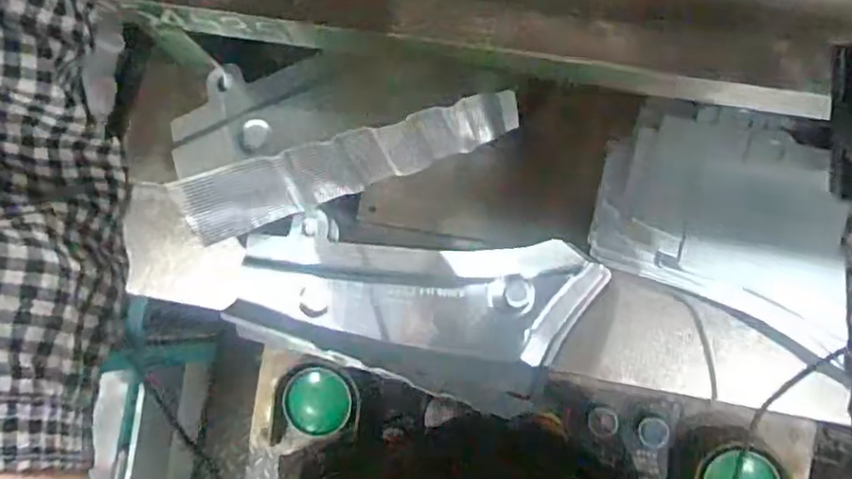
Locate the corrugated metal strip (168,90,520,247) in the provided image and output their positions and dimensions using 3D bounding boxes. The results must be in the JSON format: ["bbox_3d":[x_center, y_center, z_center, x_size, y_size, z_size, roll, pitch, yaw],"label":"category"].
[{"bbox_3d":[-0.066,-0.058,0.539,0.283,0.065,0.020,-16,47,10],"label":"corrugated metal strip"}]

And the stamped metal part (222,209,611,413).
[{"bbox_3d":[-0.014,0.048,0.595,0.315,0.033,0.150,16,85,8],"label":"stamped metal part"}]

